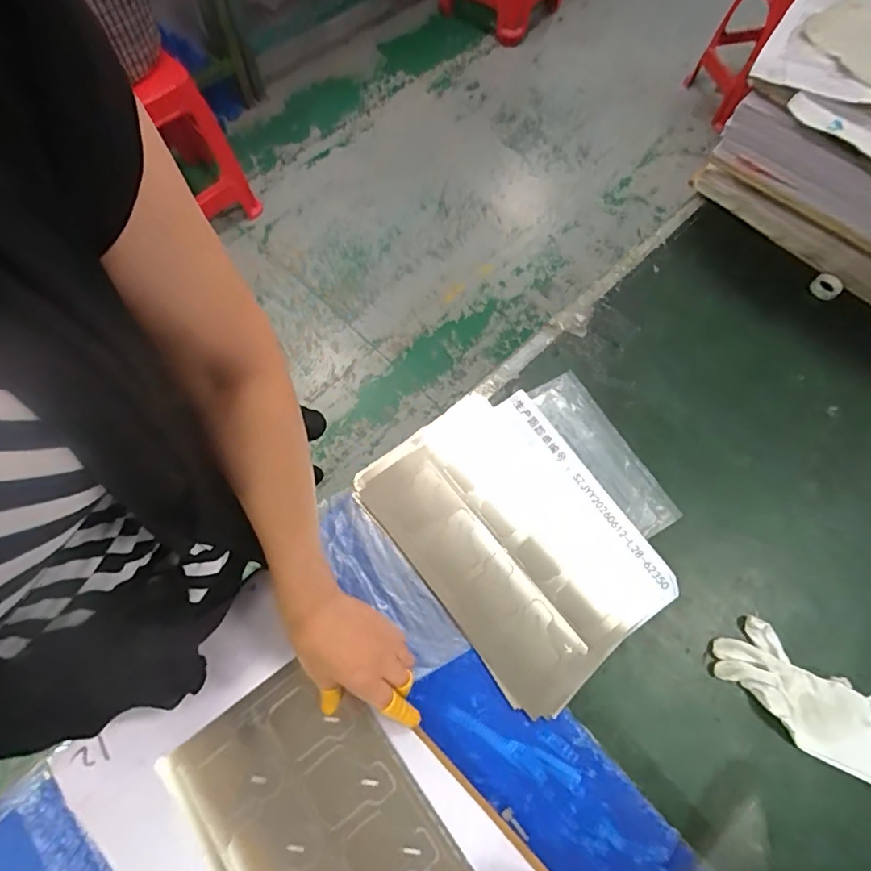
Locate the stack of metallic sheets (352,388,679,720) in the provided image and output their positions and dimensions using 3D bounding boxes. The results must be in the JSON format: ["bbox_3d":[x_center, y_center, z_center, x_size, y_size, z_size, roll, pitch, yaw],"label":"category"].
[{"bbox_3d":[0.089,0.107,0.581,0.233,0.011,0.316,-36,73,-17],"label":"stack of metallic sheets"}]

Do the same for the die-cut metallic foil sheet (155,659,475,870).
[{"bbox_3d":[-0.095,0.362,0.447,0.177,0.008,0.295,-36,71,-14],"label":"die-cut metallic foil sheet"}]

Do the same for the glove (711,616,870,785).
[{"bbox_3d":[0.372,0.265,0.519,0.177,0.018,0.083,33,68,11],"label":"glove"}]

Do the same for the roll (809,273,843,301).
[{"bbox_3d":[0.554,-0.211,0.728,0.037,0.019,0.037,1,66,-3],"label":"roll"}]

